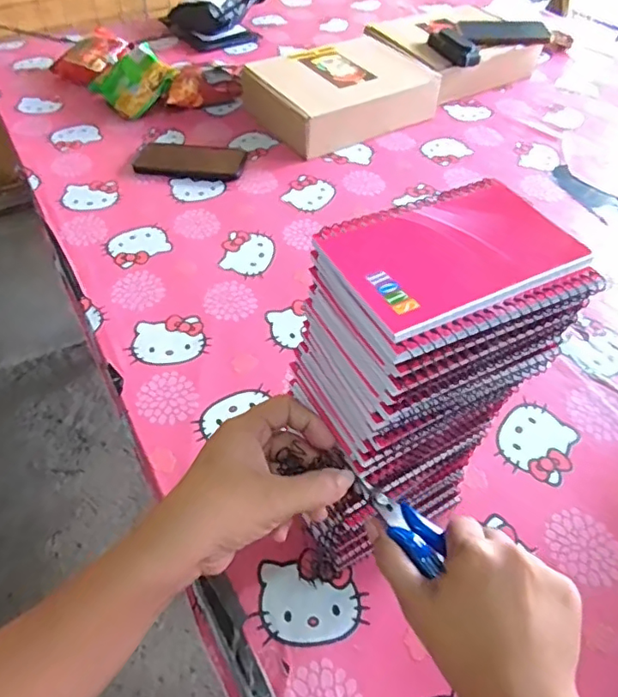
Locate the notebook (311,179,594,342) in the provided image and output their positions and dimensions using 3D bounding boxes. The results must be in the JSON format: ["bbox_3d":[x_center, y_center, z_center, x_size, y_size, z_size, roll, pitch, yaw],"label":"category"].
[{"bbox_3d":[0.076,-0.054,0.303,0.125,0.008,0.081,-21,53,-18],"label":"notebook"}]

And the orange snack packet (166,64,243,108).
[{"bbox_3d":[-0.185,-0.449,0.977,0.131,0.061,0.042,-21,53,-20],"label":"orange snack packet"}]

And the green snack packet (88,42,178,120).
[{"bbox_3d":[-0.305,-0.462,0.965,0.120,0.032,0.134,-43,65,5],"label":"green snack packet"}]

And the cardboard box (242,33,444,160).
[{"bbox_3d":[0.054,-0.434,0.955,0.275,0.079,0.210,-23,54,-21],"label":"cardboard box"}]

